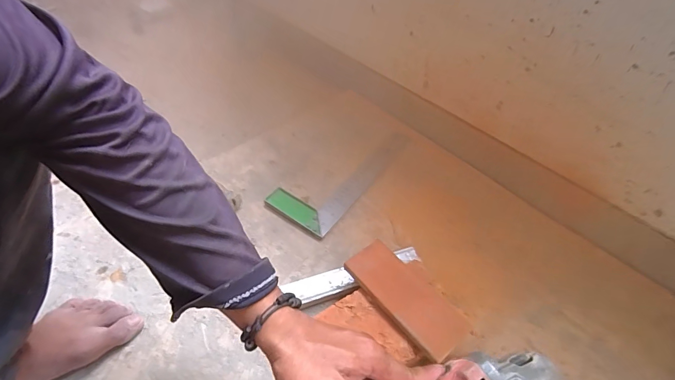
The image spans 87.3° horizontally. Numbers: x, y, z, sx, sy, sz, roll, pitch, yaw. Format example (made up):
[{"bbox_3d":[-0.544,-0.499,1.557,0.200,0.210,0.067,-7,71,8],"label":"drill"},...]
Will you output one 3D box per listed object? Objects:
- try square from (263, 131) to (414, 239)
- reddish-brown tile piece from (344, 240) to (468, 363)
[{"bbox_3d":[0.011,-0.039,0.675,0.121,0.012,0.296,28,53,23],"label":"try square"},{"bbox_3d":[0.085,0.134,0.451,0.066,0.017,0.158,-32,55,-27],"label":"reddish-brown tile piece"}]

